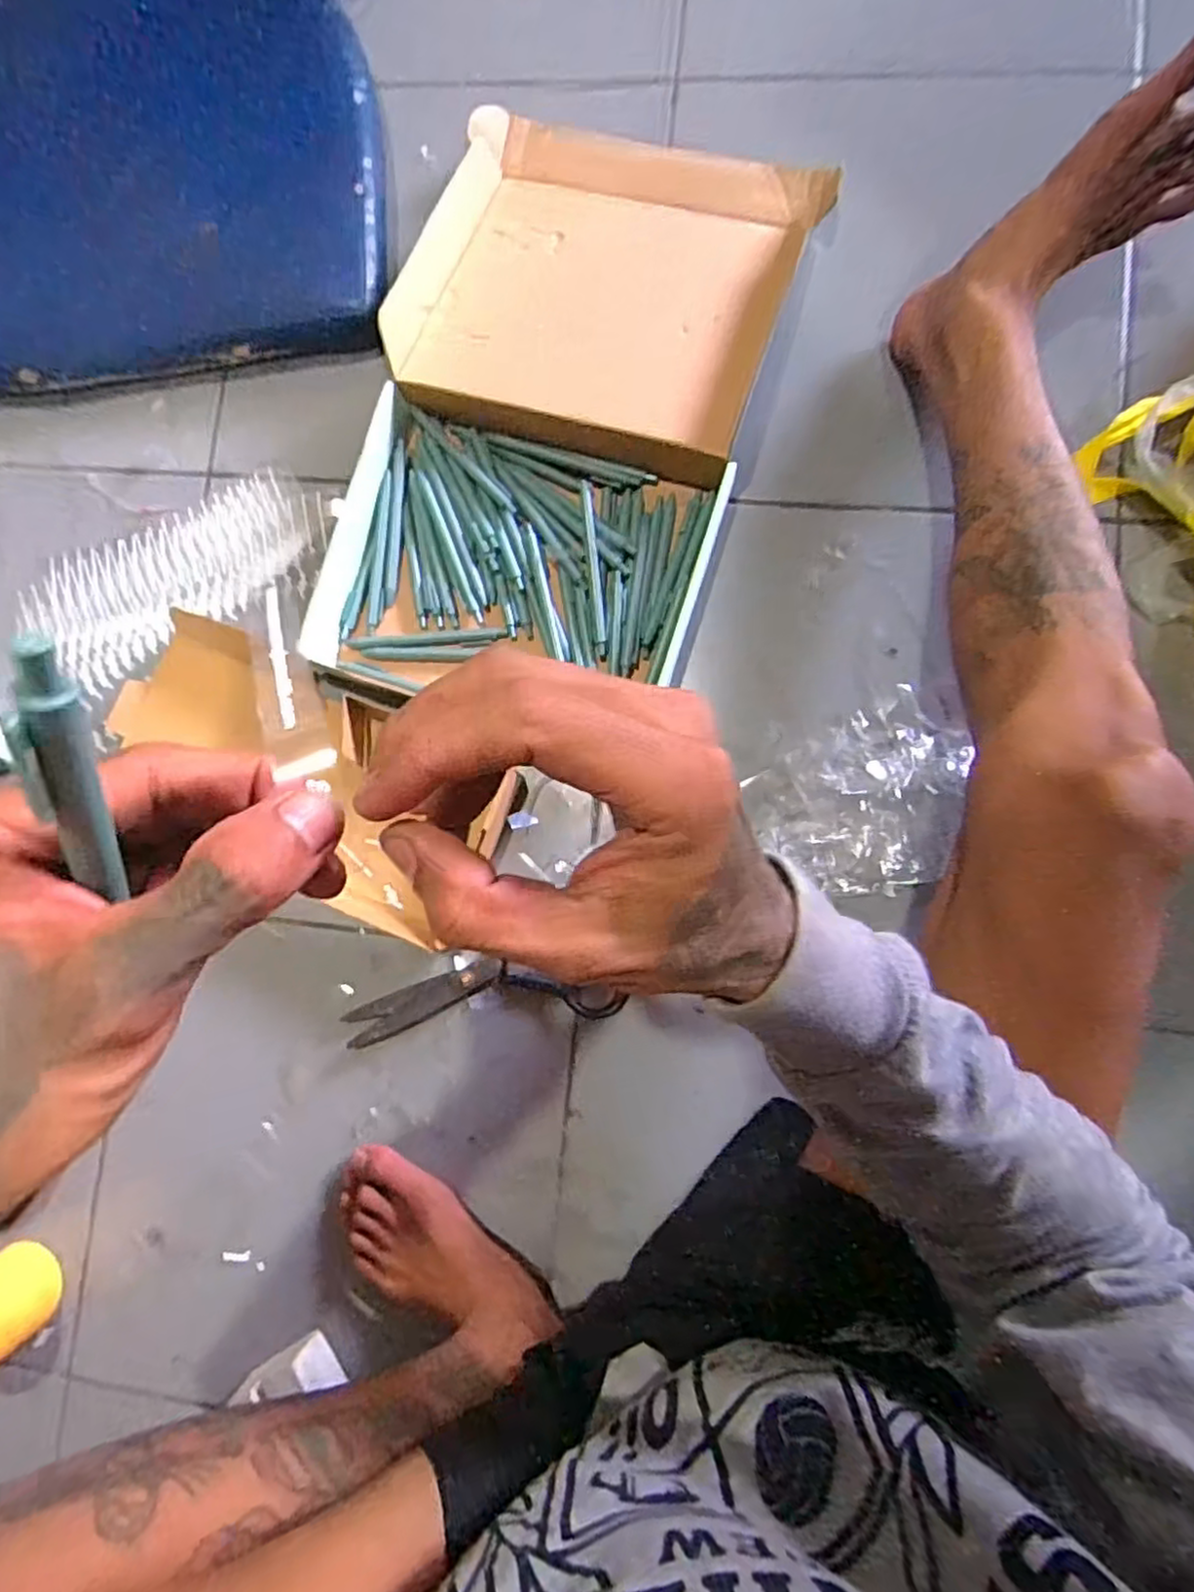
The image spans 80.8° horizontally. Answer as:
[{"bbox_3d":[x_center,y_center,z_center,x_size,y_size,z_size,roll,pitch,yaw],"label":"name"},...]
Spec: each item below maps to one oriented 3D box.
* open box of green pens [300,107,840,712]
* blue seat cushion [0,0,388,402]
[{"bbox_3d":[-0.030,-0.325,0.612,0.327,0.064,0.556,19,87,7],"label":"open box of green pens"},{"bbox_3d":[-0.441,-0.594,0.646,0.487,0.064,0.402,-2,96,1],"label":"blue seat cushion"}]

